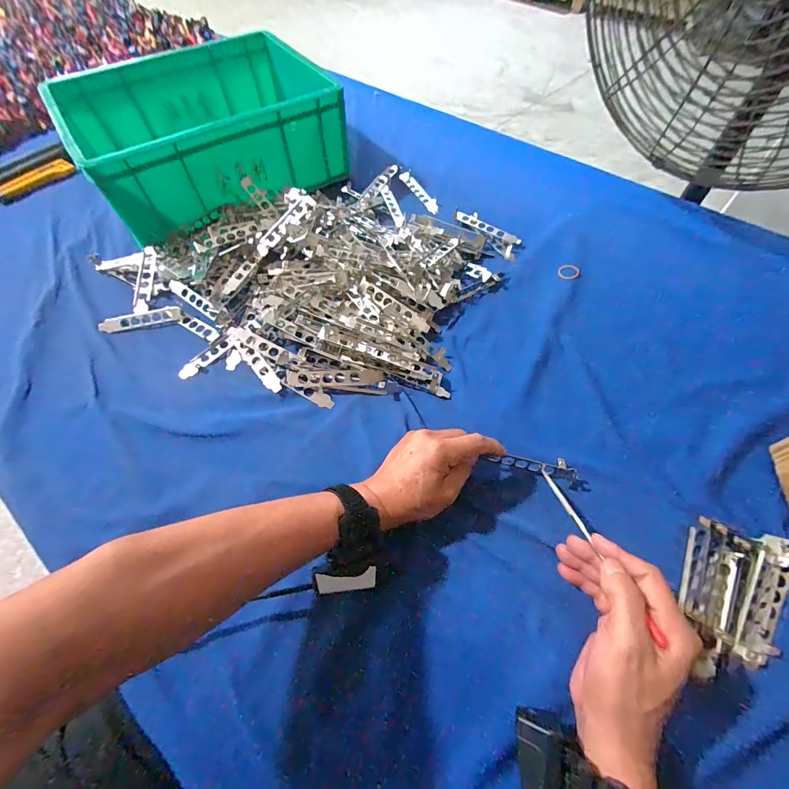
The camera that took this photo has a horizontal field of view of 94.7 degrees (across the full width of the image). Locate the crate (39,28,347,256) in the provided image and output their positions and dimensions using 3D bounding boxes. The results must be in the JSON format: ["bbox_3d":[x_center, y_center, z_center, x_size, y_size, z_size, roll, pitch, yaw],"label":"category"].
[{"bbox_3d":[-0.332,-0.470,0.646,0.404,0.131,0.324,-34,65,-18],"label":"crate"}]

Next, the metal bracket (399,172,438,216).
[{"bbox_3d":[0.046,-0.374,0.671,0.023,0.009,0.120,-25,63,-14],"label":"metal bracket"}]

